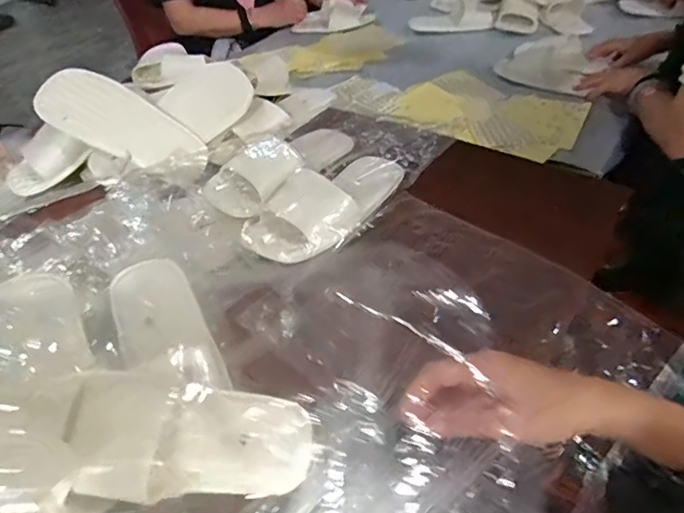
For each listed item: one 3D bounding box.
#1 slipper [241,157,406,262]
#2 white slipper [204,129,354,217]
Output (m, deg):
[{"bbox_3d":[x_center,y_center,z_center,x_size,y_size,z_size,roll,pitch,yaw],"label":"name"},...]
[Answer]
[{"bbox_3d":[-0.019,-0.078,0.667,0.113,0.052,0.239,29,55,32],"label":"slipper"},{"bbox_3d":[-0.081,-0.140,0.743,0.117,0.060,0.246,23,52,28],"label":"white slipper"}]

